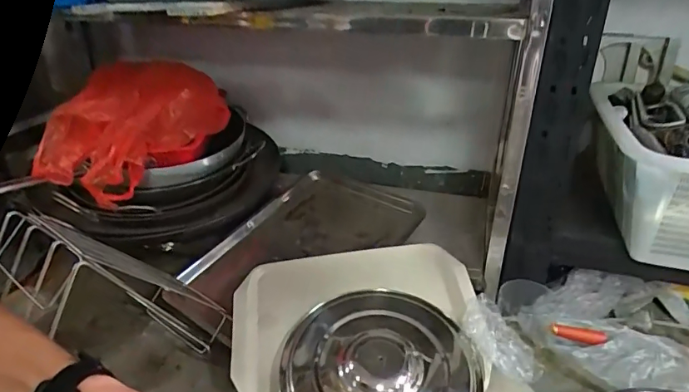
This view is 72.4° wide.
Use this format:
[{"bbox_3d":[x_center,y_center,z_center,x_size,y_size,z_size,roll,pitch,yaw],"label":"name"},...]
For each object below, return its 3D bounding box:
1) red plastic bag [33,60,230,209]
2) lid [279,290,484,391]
[{"bbox_3d":[-0.401,-0.140,0.926,0.156,0.228,0.372,11,27,21],"label":"red plastic bag"},{"bbox_3d":[0.057,0.274,0.746,0.303,0.070,0.287,1,25,0],"label":"lid"}]

